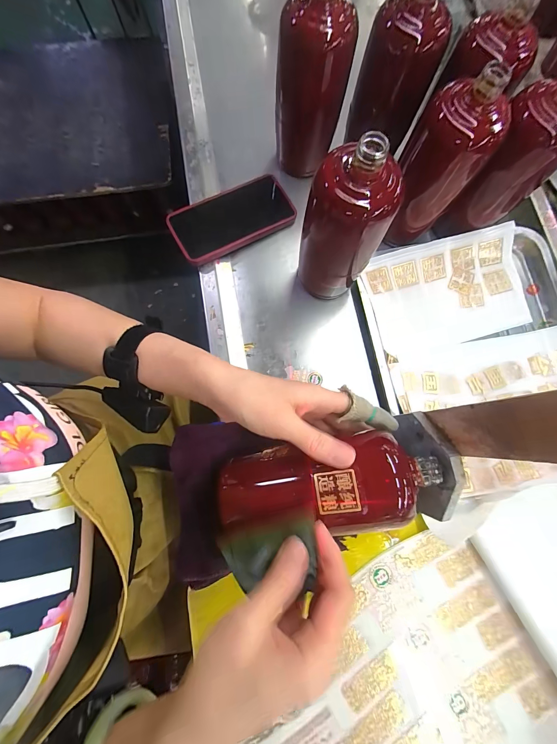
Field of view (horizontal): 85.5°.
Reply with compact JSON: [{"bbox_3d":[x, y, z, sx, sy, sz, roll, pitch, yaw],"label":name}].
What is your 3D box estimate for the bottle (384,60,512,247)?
[{"bbox_3d":[0.185,-0.232,0.347,0.078,0.174,0.068,-6,79,-1],"label":"bottle"}]

